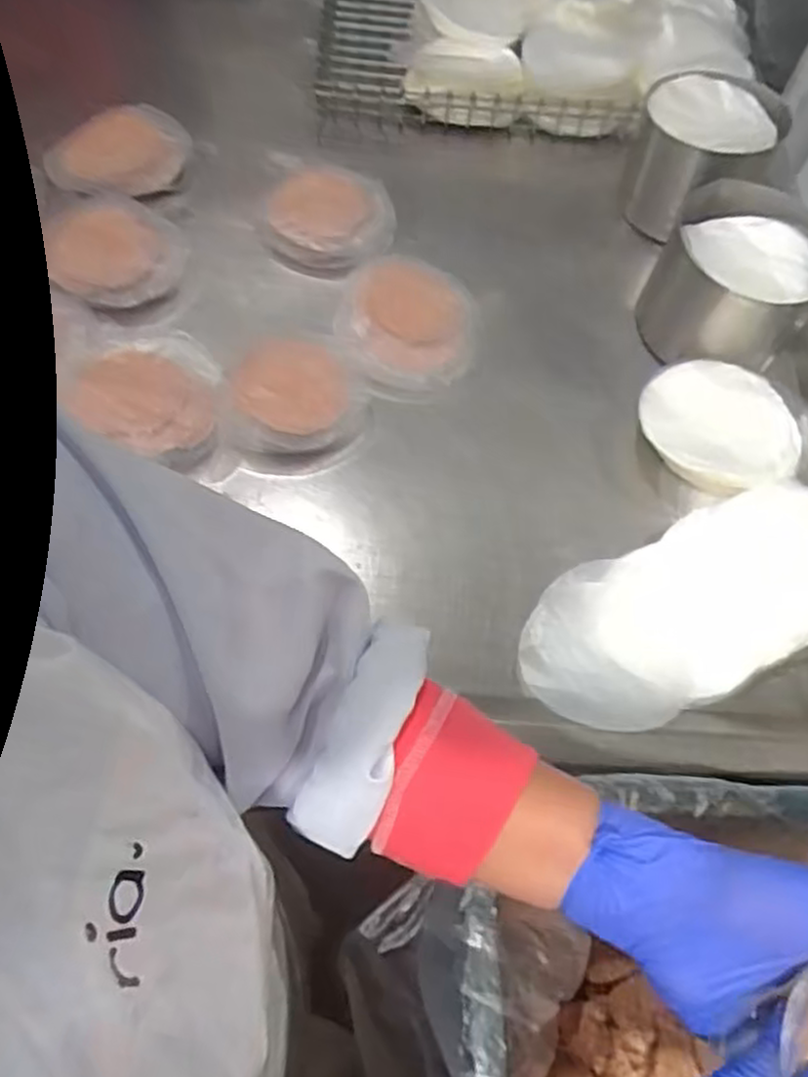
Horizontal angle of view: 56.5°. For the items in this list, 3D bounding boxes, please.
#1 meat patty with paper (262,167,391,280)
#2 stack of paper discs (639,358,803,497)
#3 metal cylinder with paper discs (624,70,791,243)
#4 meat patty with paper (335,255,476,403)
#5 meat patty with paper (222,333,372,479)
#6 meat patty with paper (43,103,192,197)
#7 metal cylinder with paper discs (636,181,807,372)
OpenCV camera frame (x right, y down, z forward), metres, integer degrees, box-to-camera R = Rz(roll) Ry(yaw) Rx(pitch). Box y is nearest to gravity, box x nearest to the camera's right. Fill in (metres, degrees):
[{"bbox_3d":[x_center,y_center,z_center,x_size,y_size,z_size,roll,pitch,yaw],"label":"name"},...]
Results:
[{"bbox_3d":[-0.074,-0.319,0.740,0.127,0.038,0.136,-3,61,-5],"label":"meat patty with paper"},{"bbox_3d":[0.272,-0.096,0.652,0.137,0.035,0.128,32,64,14],"label":"stack of paper discs"},{"bbox_3d":[0.302,-0.390,0.774,0.135,0.101,0.145,40,66,18],"label":"metal cylinder with paper discs"},{"bbox_3d":[0.003,-0.201,0.690,0.122,0.028,0.155,4,69,2],"label":"meat patty with paper"},{"bbox_3d":[-0.090,-0.121,0.644,0.117,0.028,0.142,-1,61,-4],"label":"meat patty with paper"},{"bbox_3d":[-0.274,-0.396,0.760,0.111,0.032,0.134,27,63,11],"label":"meat patty with paper"},{"bbox_3d":[0.298,-0.228,0.684,0.142,0.098,0.141,28,63,12],"label":"metal cylinder with paper discs"}]

